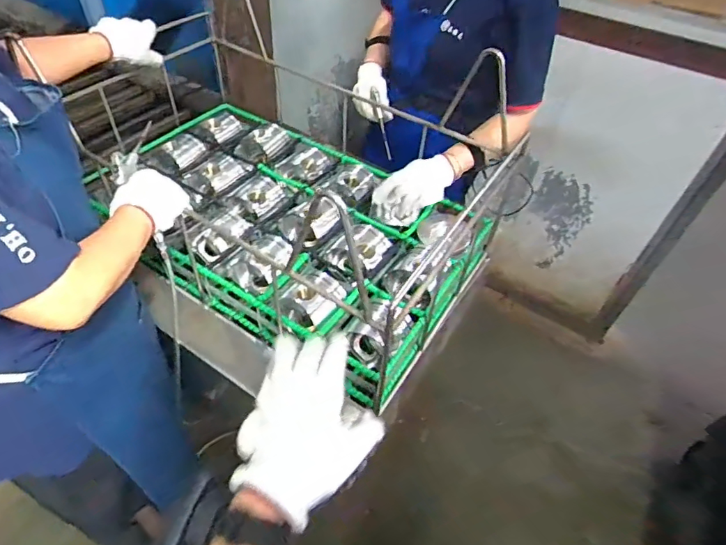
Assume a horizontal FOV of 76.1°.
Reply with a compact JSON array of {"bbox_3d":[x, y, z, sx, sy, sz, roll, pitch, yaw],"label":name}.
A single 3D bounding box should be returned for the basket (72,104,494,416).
[{"bbox_3d":[-0.163,-0.113,1.031,0.782,0.138,0.497,29,54,20],"label":"basket"}]

